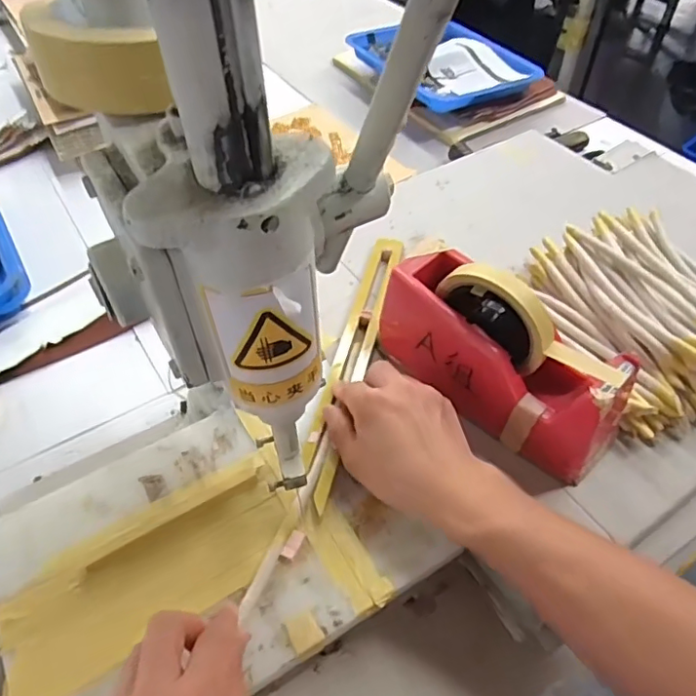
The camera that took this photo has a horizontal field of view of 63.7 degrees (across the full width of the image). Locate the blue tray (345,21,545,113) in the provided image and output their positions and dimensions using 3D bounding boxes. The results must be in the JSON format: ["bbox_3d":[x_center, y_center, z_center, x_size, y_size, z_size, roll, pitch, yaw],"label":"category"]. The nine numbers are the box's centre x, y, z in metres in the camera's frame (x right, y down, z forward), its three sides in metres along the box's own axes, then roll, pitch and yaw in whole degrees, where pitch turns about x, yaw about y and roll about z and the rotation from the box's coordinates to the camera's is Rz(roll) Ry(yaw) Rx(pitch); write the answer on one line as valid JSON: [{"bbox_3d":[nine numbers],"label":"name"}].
[{"bbox_3d":[0.154,-0.472,0.920,0.195,0.043,0.265,-28,56,-21],"label":"blue tray"}]

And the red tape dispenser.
[{"bbox_3d":[0.118,-0.003,0.436,0.199,0.108,0.069,36,59,25],"label":"red tape dispenser"}]

